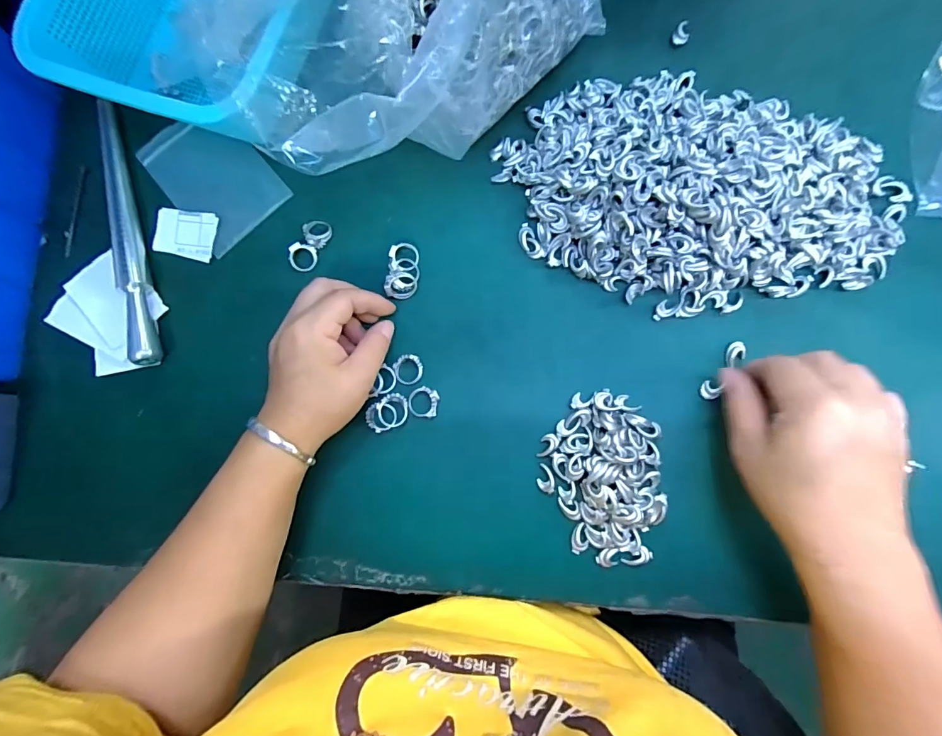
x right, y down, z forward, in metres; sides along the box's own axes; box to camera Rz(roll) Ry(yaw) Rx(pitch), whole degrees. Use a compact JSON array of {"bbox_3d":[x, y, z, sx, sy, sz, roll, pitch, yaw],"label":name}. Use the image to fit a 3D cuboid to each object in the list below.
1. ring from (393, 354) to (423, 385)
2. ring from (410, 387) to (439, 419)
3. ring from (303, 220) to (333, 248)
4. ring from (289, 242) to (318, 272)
[{"bbox_3d":[-0.047,0.001,0.334,0.022,0.007,0.022,-1,85,6],"label":"ring"},{"bbox_3d":[-0.035,0.025,0.331,0.022,0.007,0.022,-1,85,6],"label":"ring"},{"bbox_3d":[-0.121,-0.106,0.354,0.022,0.004,0.021,3,78,-13],"label":"ring"},{"bbox_3d":[-0.132,-0.086,0.352,0.022,0.006,0.021,18,101,-19],"label":"ring"}]

